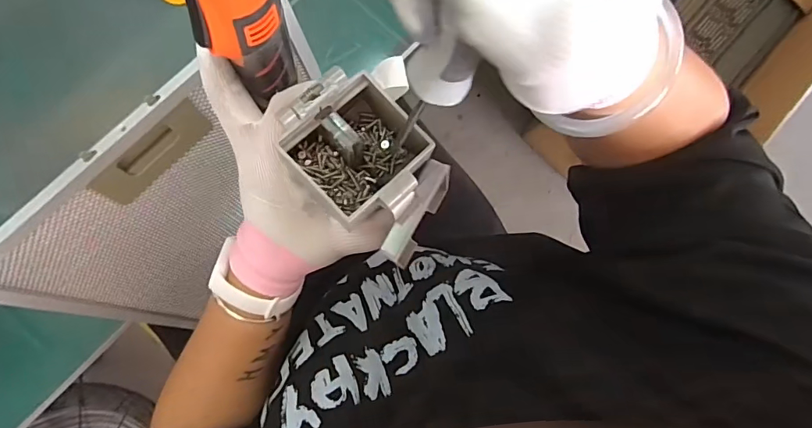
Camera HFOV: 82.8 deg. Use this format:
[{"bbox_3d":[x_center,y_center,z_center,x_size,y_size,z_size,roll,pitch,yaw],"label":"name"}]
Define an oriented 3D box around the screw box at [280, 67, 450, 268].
[{"bbox_3d":[-0.015,-0.027,0.249,0.070,0.044,0.092,-43,91,-6],"label":"screw box"}]

